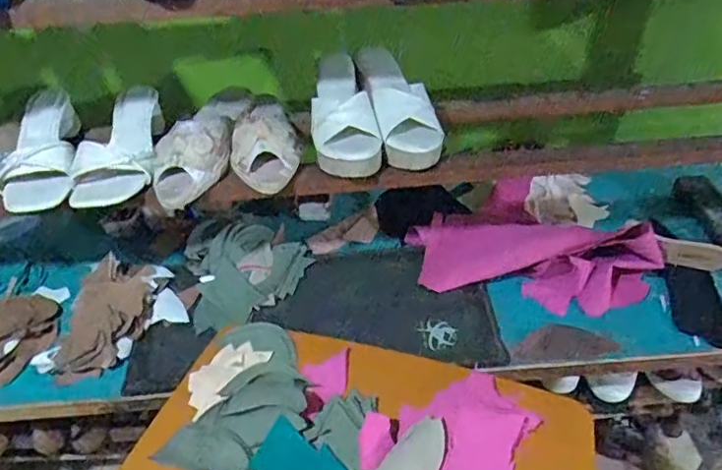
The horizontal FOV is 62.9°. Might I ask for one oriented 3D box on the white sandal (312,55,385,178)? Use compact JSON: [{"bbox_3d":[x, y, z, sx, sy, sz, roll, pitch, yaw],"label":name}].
[{"bbox_3d":[-0.028,-0.168,0.798,0.082,0.063,0.224,-9,42,-4],"label":"white sandal"}]

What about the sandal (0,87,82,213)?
[{"bbox_3d":[-0.435,-0.119,0.796,0.094,0.061,0.202,-15,43,-11],"label":"sandal"}]

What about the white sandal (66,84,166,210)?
[{"bbox_3d":[-0.322,-0.125,0.787,0.098,0.059,0.192,-7,42,-2],"label":"white sandal"}]

